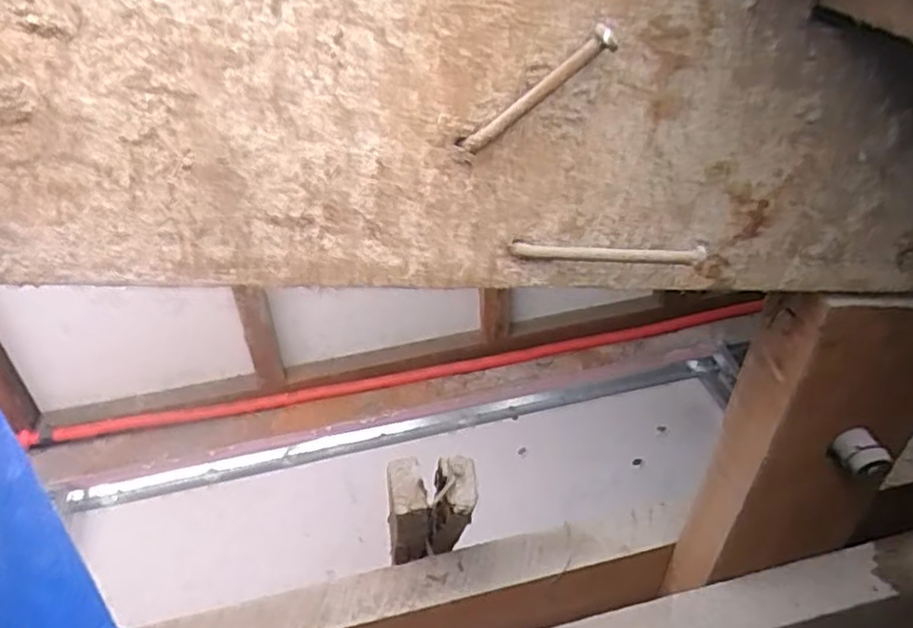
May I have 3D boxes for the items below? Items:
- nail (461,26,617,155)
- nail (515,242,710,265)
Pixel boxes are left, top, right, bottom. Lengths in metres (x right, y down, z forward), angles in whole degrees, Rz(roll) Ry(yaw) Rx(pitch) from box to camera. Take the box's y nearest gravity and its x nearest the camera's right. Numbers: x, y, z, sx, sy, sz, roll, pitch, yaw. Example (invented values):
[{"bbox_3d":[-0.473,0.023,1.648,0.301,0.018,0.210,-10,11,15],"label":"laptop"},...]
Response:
[{"bbox_3d":[0.027,-0.074,0.234,0.060,0.011,0.010,-34,31,23],"label":"nail"},{"bbox_3d":[0.060,-0.024,0.277,0.076,0.008,0.006,3,39,6],"label":"nail"}]

